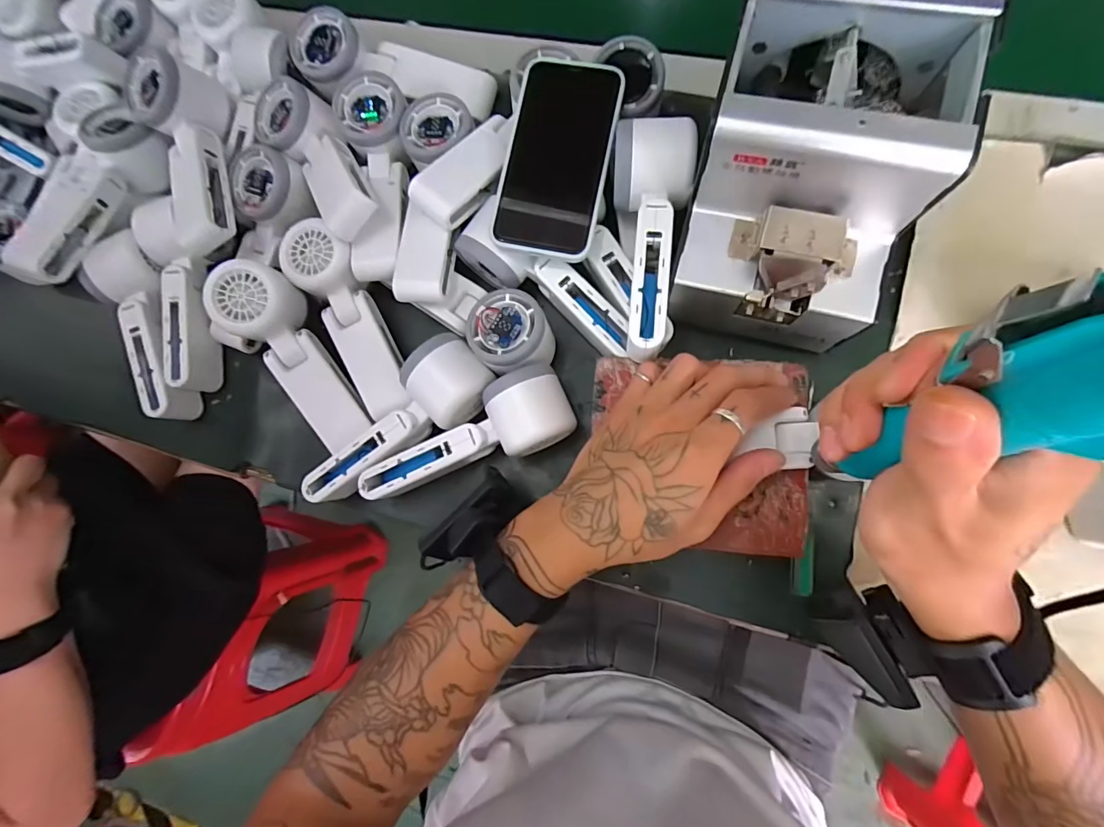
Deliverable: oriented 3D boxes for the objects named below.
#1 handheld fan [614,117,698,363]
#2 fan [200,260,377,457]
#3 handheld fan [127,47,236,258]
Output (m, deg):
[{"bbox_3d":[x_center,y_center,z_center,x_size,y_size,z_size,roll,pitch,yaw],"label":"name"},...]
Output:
[{"bbox_3d":[0.066,-0.116,0.327,0.052,0.047,0.159,2,88,7],"label":"handheld fan"},{"bbox_3d":[-0.202,-0.044,0.375,0.051,0.043,0.157,-29,103,2],"label":"fan"},{"bbox_3d":[-0.297,-0.205,0.395,0.066,0.053,0.159,-12,87,7],"label":"handheld fan"}]

